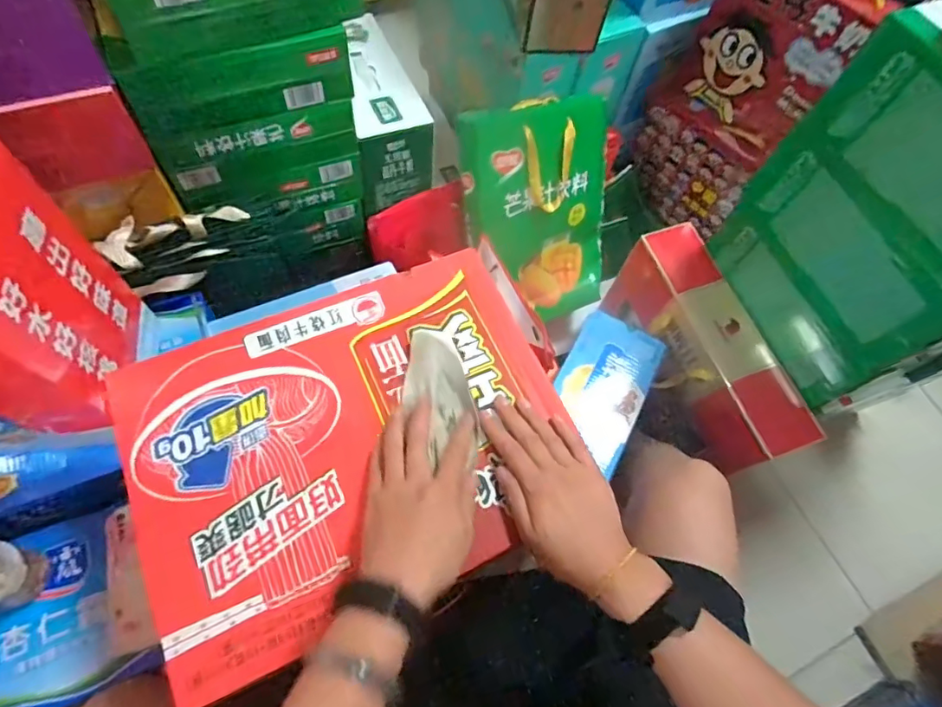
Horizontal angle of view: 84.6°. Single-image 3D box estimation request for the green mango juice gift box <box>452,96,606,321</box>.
[{"bbox_3d":[0.143,-0.262,1.024,0.316,0.442,0.080,-24,39,-20],"label":"green mango juice gift box"}]

